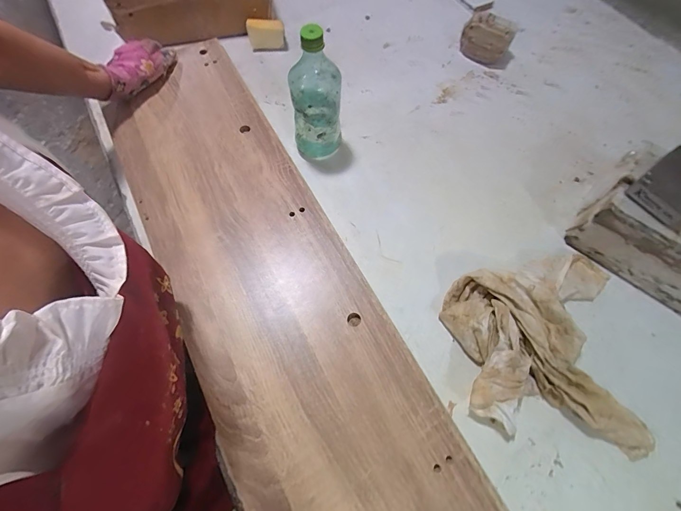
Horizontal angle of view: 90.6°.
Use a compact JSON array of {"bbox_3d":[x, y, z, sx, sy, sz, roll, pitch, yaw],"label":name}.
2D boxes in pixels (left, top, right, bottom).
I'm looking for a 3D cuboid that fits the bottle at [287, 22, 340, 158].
[{"bbox_3d":[-0.039,-0.241,0.525,0.079,0.202,0.075,-2,65,-3],"label":"bottle"}]

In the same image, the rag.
[{"bbox_3d":[0.289,0.126,0.446,0.260,0.060,0.239,-8,66,-6],"label":"rag"}]

